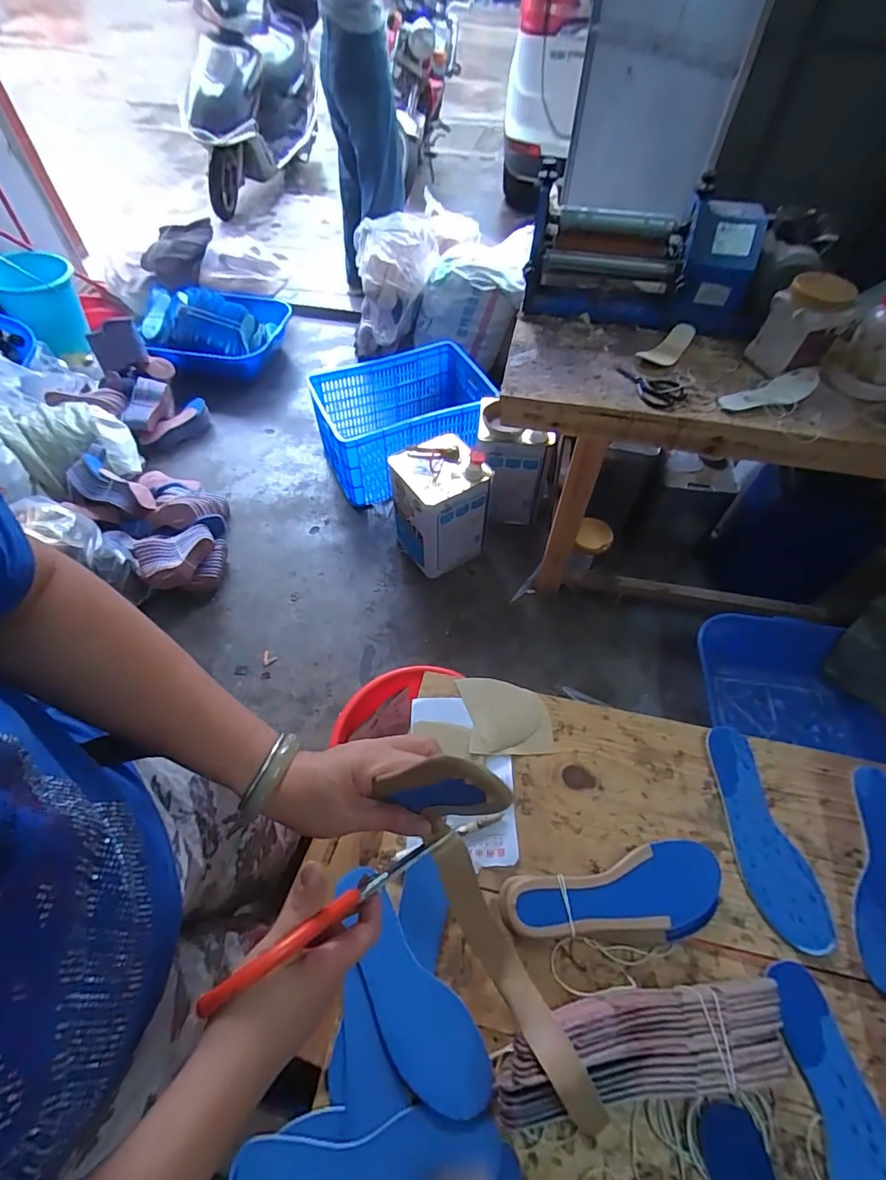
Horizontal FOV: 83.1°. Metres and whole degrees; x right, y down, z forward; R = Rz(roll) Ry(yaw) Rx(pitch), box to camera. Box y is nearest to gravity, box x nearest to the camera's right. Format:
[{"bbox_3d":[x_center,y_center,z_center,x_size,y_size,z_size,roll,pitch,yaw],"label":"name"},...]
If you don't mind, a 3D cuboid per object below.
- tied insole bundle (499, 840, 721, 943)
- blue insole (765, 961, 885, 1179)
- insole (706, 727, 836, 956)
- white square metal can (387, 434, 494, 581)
[{"bbox_3d":[0.184,0.330,0.532,0.236,0.028,0.082,-9,55,-7],"label":"tied insole bundle"},{"bbox_3d":[0.361,0.474,0.438,0.072,0.012,0.227,-2,55,-2],"label":"blue insole"},{"bbox_3d":[0.365,0.279,0.581,0.076,0.007,0.231,-8,56,-6],"label":"insole"},{"bbox_3d":[-0.014,-0.252,1.594,0.230,0.377,0.248,-28,60,-19],"label":"white square metal can"}]

